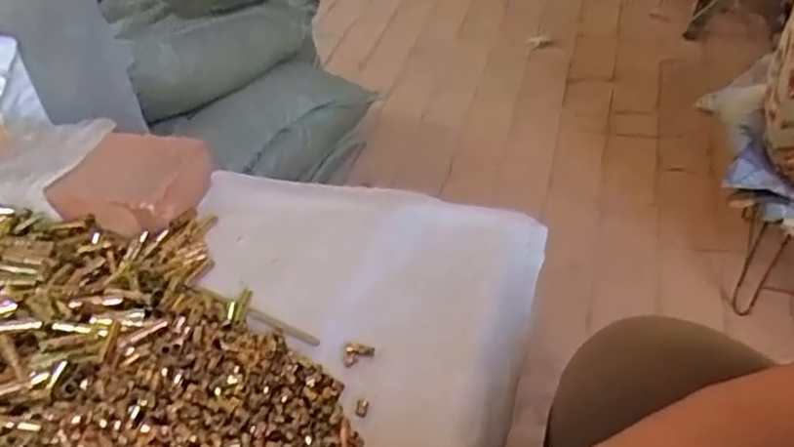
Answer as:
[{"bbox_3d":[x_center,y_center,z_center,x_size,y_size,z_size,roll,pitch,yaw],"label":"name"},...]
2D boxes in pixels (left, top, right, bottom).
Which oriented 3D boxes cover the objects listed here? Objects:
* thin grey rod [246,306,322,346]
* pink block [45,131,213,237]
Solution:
[{"bbox_3d":[-0.099,0.088,0.570,0.075,0.004,0.008,18,49,23],"label":"thin grey rod"},{"bbox_3d":[-0.276,-0.043,0.700,0.125,0.059,0.118,8,45,14],"label":"pink block"}]

